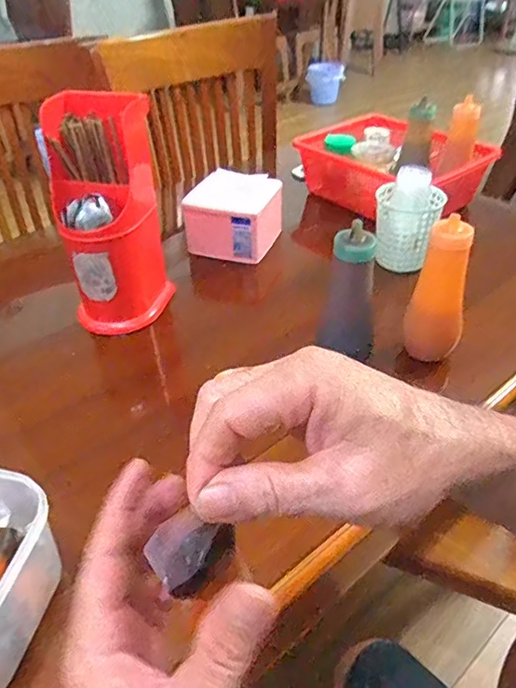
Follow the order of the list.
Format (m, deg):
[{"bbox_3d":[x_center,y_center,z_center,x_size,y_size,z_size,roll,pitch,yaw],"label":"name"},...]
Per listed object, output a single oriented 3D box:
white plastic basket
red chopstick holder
[{"bbox_3d":[0.223,-0.174,0.806,0.096,0.116,0.075,12,41,16],"label":"white plastic basket"},{"bbox_3d":[-0.188,-0.157,0.687,0.130,0.272,0.109,-11,40,-11],"label":"red chopstick holder"}]

